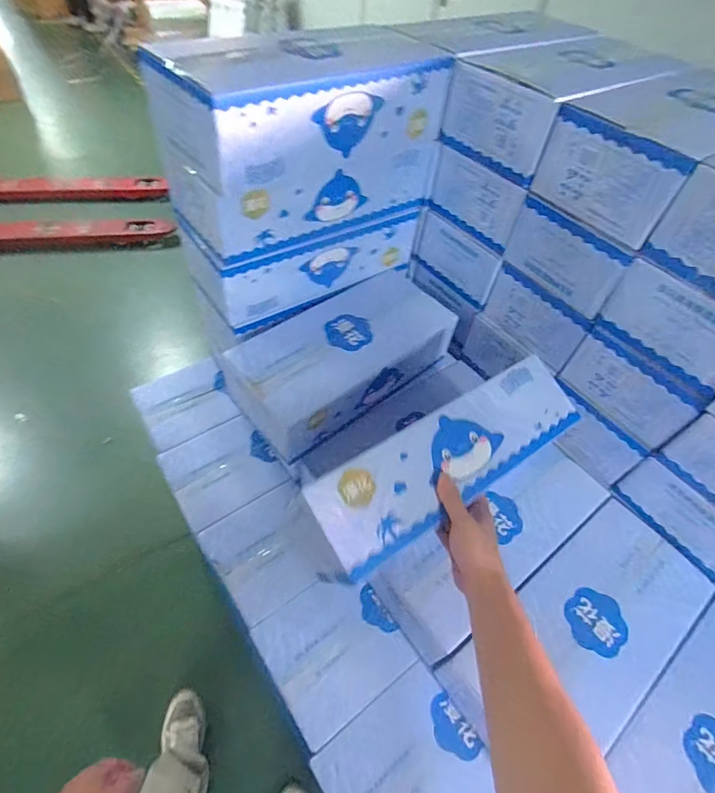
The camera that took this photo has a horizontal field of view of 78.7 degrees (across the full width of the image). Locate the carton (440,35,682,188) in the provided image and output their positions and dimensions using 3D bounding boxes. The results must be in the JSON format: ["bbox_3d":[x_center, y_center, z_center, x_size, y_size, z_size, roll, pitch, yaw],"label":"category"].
[{"bbox_3d":[0.342,-0.494,0.731,0.364,0.118,0.183,-30,60,-25],"label":"carton"}]

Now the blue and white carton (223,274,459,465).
[{"bbox_3d":[-0.022,-0.076,0.799,0.400,0.107,0.179,-33,62,-27],"label":"blue and white carton"}]

